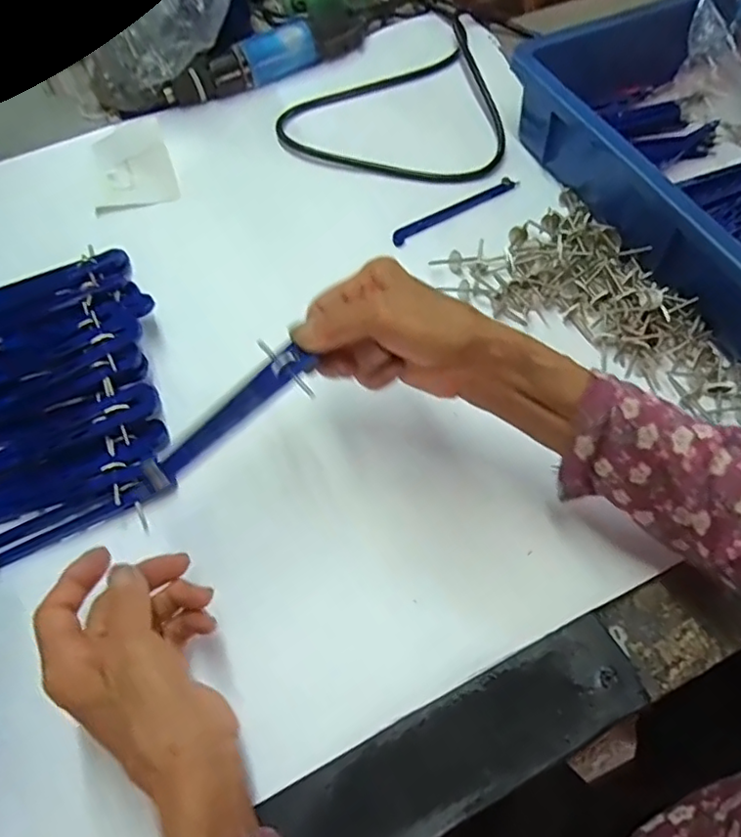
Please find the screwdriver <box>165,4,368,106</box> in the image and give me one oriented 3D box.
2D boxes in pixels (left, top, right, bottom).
[{"bbox_3d":[-0.098,-0.350,0.572,0.208,0.033,0.032,-29,64,-14],"label":"screwdriver"}]

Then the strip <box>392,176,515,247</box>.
[{"bbox_3d":[0.071,-0.176,0.496,0.125,0.005,0.013,-31,64,-15],"label":"strip"}]

